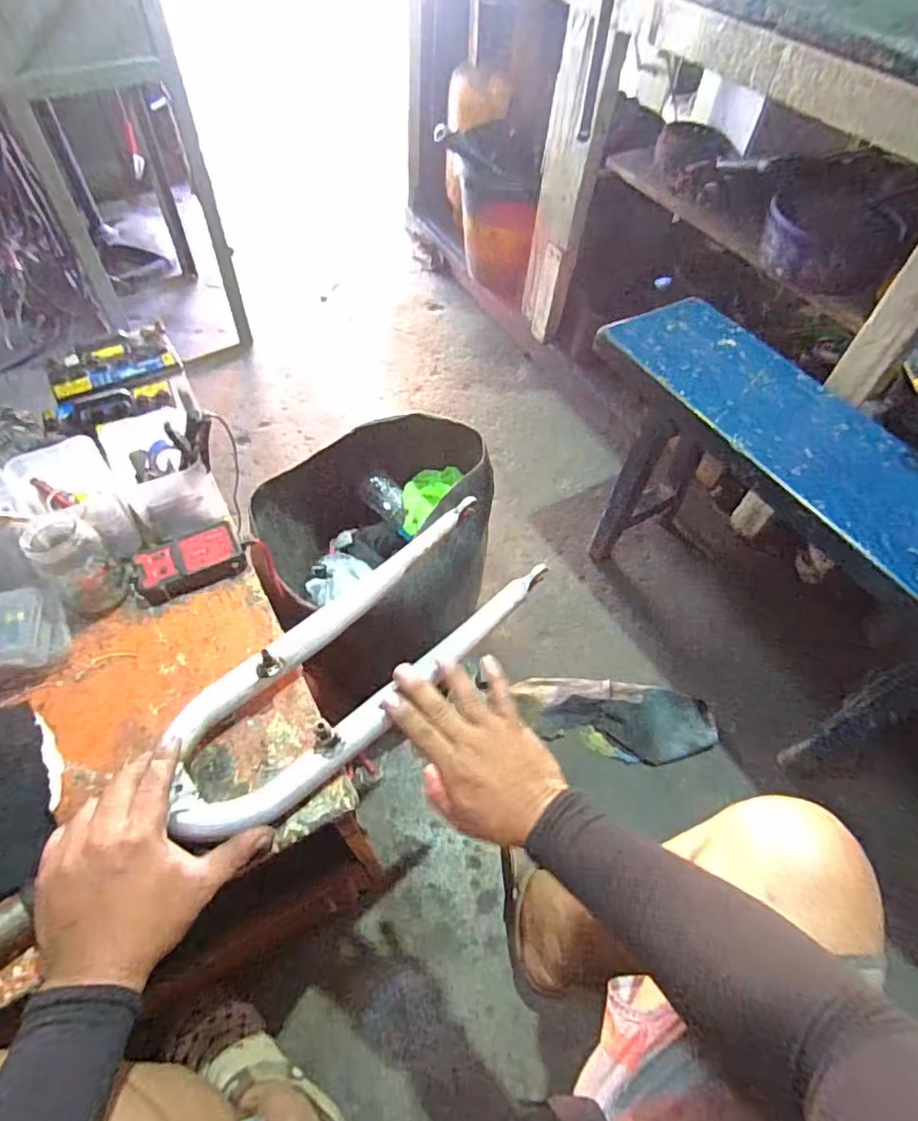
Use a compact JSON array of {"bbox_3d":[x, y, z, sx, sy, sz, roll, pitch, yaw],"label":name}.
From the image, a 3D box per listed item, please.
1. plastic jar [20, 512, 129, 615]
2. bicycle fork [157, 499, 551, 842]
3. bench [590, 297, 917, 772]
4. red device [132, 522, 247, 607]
[{"bbox_3d":[-0.378,0.006,0.589,0.059,0.103,0.058,1,55,-2],"label":"plastic jar"},{"bbox_3d":[-0.096,0.093,0.557,0.370,0.057,0.133,-40,66,-18],"label":"bicycle fork"},{"bbox_3d":[0.534,-0.018,0.973,0.265,0.391,0.831,-26,61,-19],"label":"bench"},{"bbox_3d":[-0.292,0.007,0.635,0.113,0.030,0.062,-23,60,-17],"label":"red device"}]

